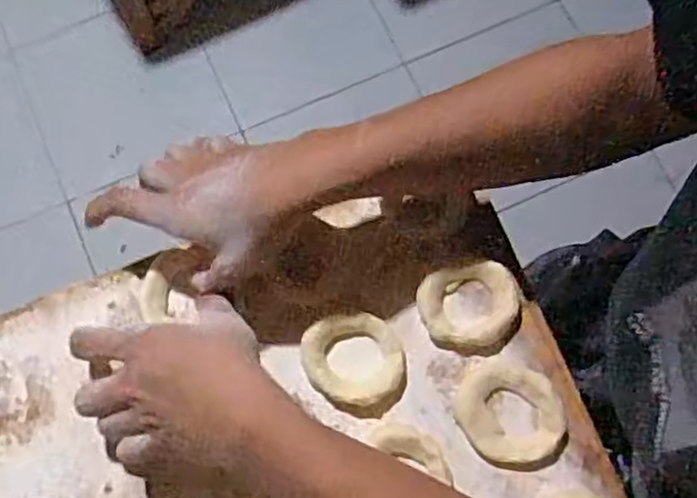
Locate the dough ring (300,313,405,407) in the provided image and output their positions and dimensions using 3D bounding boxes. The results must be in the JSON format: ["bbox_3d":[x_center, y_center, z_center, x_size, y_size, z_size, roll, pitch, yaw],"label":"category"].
[{"bbox_3d":[0.003,0.073,0.466,0.065,0.011,0.058,-3,75,-1],"label":"dough ring"}]

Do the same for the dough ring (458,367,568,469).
[{"bbox_3d":[0.106,0.109,0.460,0.063,0.012,0.066,0,75,0],"label":"dough ring"}]

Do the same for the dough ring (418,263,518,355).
[{"bbox_3d":[0.083,0.040,0.477,0.067,0.014,0.058,-9,75,-2],"label":"dough ring"}]

